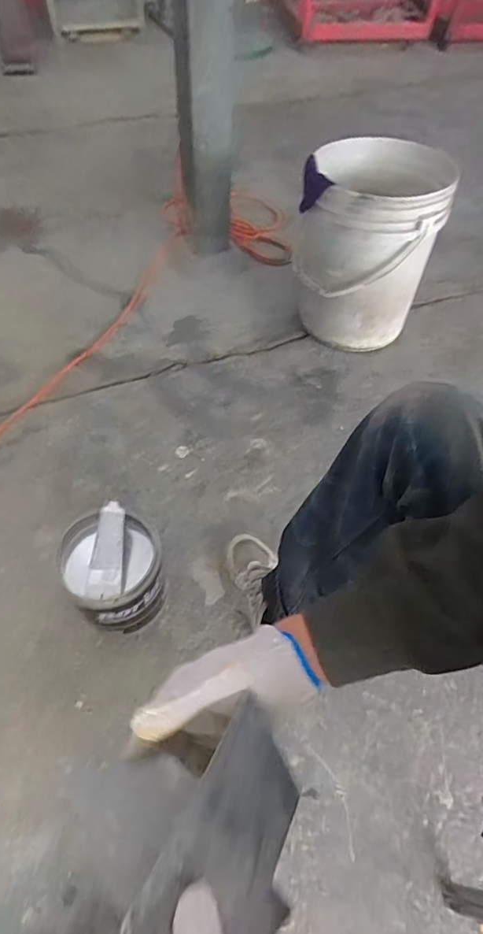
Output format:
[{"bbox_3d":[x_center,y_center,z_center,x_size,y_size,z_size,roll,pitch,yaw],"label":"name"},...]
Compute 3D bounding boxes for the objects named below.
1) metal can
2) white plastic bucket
[{"bbox_3d":[-0.194,0.168,0.777,0.145,0.186,0.156,2,56,-3],"label":"metal can"},{"bbox_3d":[0.280,-0.506,1.157,0.287,0.366,0.307,2,57,-3],"label":"white plastic bucket"}]

